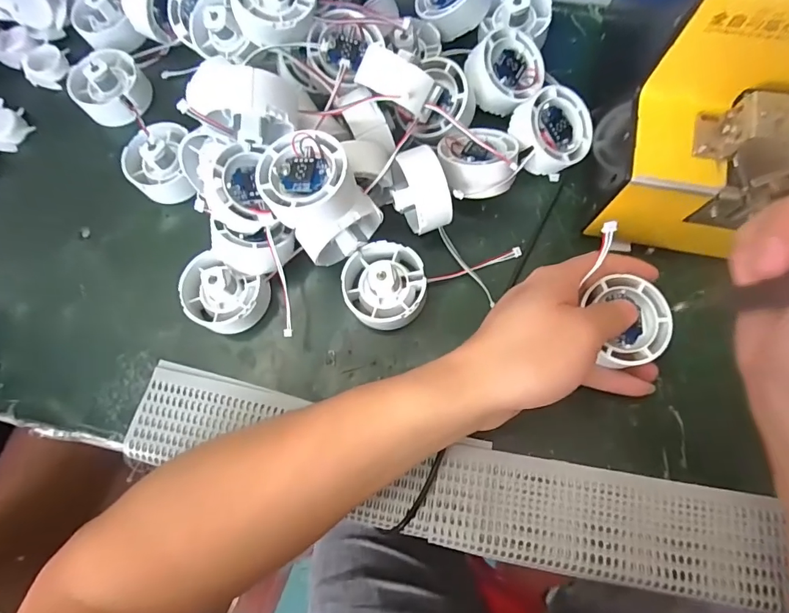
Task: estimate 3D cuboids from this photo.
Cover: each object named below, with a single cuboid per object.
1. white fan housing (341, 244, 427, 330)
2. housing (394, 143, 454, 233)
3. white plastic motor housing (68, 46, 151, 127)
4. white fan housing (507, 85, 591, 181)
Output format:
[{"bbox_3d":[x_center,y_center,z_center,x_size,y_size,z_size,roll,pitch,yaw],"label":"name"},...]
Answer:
[{"bbox_3d":[-0.007,-0.014,0.300,0.052,0.024,0.051,-1,75,3],"label":"white fan housing"},{"bbox_3d":[0.017,-0.071,0.302,0.031,0.053,0.047,-20,75,-3],"label":"housing"},{"bbox_3d":[-0.226,-0.176,0.360,0.054,0.034,0.061,-37,76,-7],"label":"white plastic motor housing"},{"bbox_3d":[0.109,-0.122,0.317,0.052,0.022,0.055,5,87,-22],"label":"white fan housing"}]

